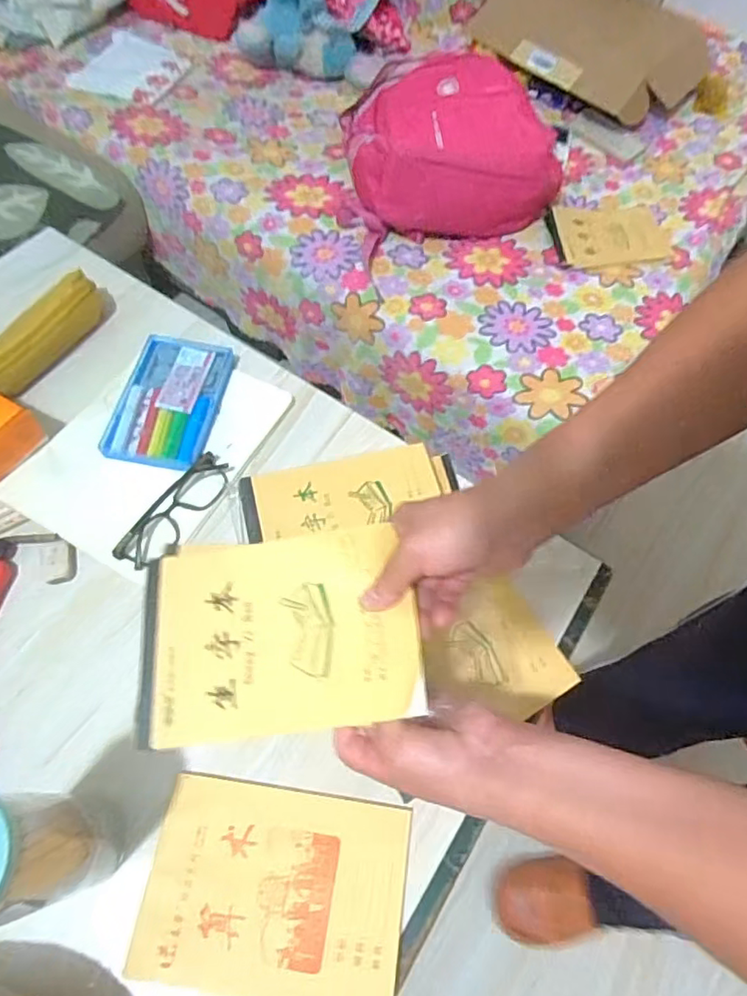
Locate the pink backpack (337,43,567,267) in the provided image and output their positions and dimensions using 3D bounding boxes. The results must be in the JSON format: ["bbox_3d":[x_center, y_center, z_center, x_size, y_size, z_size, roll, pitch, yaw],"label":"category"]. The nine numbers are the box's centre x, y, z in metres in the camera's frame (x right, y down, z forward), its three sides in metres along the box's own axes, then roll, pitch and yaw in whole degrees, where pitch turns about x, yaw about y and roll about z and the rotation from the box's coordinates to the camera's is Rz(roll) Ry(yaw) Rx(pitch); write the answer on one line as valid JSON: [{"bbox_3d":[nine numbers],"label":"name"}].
[{"bbox_3d":[0.122,-0.677,1.038,0.367,0.129,0.468,-8,66,-5],"label":"pink backpack"}]

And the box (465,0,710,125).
[{"bbox_3d":[0.438,-0.955,1.195,0.489,0.068,0.362,31,65,12],"label":"box"}]

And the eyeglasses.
[{"bbox_3d":[-0.192,0.011,0.556,0.040,0.026,0.134,35,66,14],"label":"eyeglasses"}]

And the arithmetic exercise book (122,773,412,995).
[{"bbox_3d":[-0.072,0.290,0.426,0.186,0.005,0.129,9,60,0],"label":"arithmetic exercise book"}]

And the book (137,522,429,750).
[{"bbox_3d":[-0.067,0.086,0.382,0.187,0.019,0.130,-10,65,8],"label":"book"}]

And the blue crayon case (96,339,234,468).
[{"bbox_3d":[-0.218,-0.106,0.613,0.100,0.017,0.155,11,63,2],"label":"blue crayon case"}]

